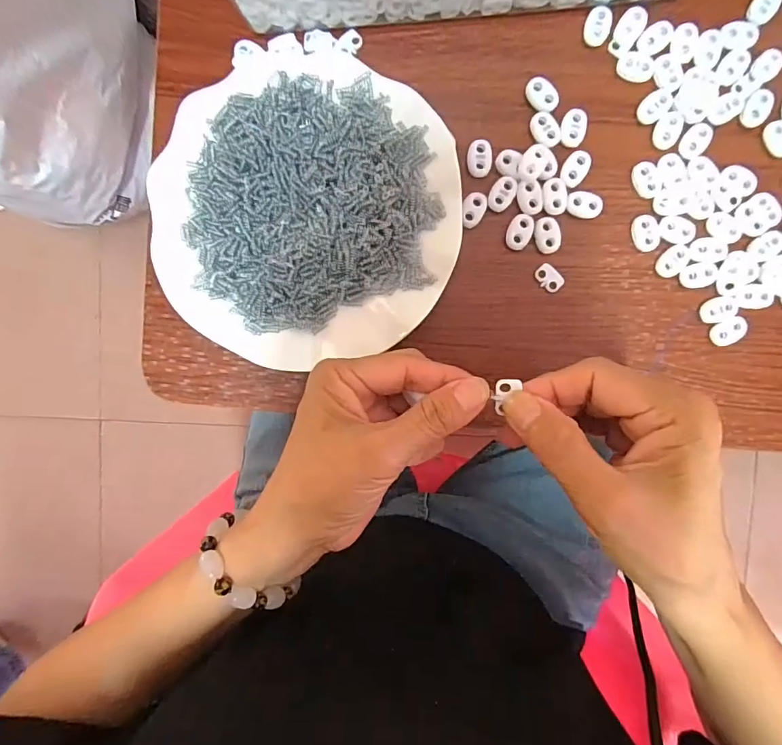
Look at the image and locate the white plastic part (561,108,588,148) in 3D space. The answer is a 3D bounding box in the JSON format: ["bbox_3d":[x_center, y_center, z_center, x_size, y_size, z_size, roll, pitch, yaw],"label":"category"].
[{"bbox_3d":[0.116,-0.154,0.290,0.015,0.004,0.023,6,96,1],"label":"white plastic part"}]

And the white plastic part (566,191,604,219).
[{"bbox_3d":[0.124,-0.108,0.295,0.022,0.004,0.016,8,96,1],"label":"white plastic part"}]

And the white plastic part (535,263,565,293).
[{"bbox_3d":[0.103,-0.061,0.298,0.014,0.004,0.020,-45,93,6],"label":"white plastic part"}]

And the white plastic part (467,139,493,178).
[{"bbox_3d":[0.057,-0.137,0.296,0.016,0.006,0.022,1,96,2],"label":"white plastic part"}]

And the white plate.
[{"bbox_3d":[-0.051,-0.101,0.292,0.178,0.040,0.181,0,96,2],"label":"white plate"}]

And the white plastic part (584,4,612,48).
[{"bbox_3d":[0.129,-0.216,0.287,0.015,0.004,0.022,16,96,0],"label":"white plastic part"}]

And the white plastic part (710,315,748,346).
[{"bbox_3d":[0.217,-0.027,0.296,0.021,0.006,0.016,-24,94,4],"label":"white plastic part"}]

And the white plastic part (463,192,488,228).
[{"bbox_3d":[0.053,-0.105,0.296,0.013,0.006,0.023,25,96,-1],"label":"white plastic part"}]

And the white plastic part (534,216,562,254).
[{"bbox_3d":[0.101,-0.088,0.296,0.016,0.004,0.023,-21,95,4],"label":"white plastic part"}]

